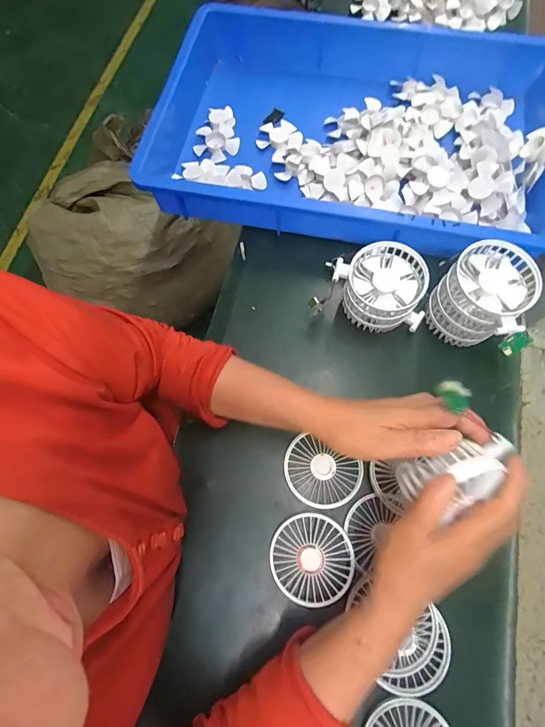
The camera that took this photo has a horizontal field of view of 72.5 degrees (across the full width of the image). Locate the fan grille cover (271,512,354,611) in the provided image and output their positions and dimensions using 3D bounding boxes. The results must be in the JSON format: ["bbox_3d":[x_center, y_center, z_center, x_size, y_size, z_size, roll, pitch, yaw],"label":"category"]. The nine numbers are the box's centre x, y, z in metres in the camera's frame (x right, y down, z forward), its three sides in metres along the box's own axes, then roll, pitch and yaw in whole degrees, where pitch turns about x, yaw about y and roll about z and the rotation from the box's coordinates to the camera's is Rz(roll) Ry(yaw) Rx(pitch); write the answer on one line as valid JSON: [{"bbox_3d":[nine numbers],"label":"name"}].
[{"bbox_3d":[0.042,0.209,0.399,0.086,0.021,0.084,-36,75,-12],"label":"fan grille cover"}]

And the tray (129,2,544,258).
[{"bbox_3d":[0.121,-0.339,0.568,0.585,0.114,0.379,9,71,2],"label":"tray"}]

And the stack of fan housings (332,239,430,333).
[{"bbox_3d":[0.134,-0.087,0.465,0.104,0.074,0.095,-17,72,-6],"label":"stack of fan housings"}]

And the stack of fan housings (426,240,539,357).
[{"bbox_3d":[0.255,-0.070,0.443,0.090,0.096,0.114,-39,76,-13],"label":"stack of fan housings"}]

